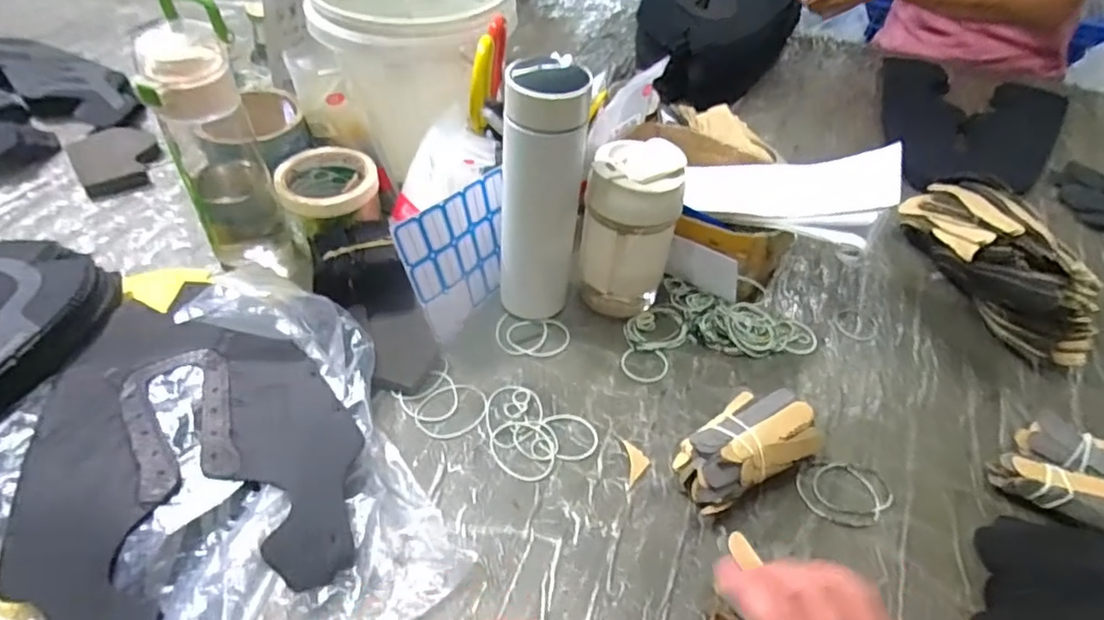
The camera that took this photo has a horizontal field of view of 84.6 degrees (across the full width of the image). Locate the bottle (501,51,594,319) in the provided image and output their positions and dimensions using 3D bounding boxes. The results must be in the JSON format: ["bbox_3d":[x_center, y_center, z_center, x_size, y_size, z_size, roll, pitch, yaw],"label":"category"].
[{"bbox_3d":[-0.008,-0.086,0.510,0.053,0.231,0.056,26,51,18],"label":"bottle"}]

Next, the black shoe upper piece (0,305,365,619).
[{"bbox_3d":[-0.265,0.094,0.440,0.210,0.017,0.274,-20,52,-21],"label":"black shoe upper piece"}]

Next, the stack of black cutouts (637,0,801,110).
[{"bbox_3d":[0.242,-0.430,0.899,0.184,0.137,0.313,26,51,18],"label":"stack of black cutouts"}]

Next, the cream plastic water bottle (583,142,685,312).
[{"bbox_3d":[0.069,-0.064,0.547,0.079,0.158,0.071,15,48,9],"label":"cream plastic water bottle"}]

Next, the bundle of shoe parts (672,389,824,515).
[{"bbox_3d":[0.147,0.103,0.466,0.123,0.042,0.064,-20,52,-22],"label":"bundle of shoe parts"}]

